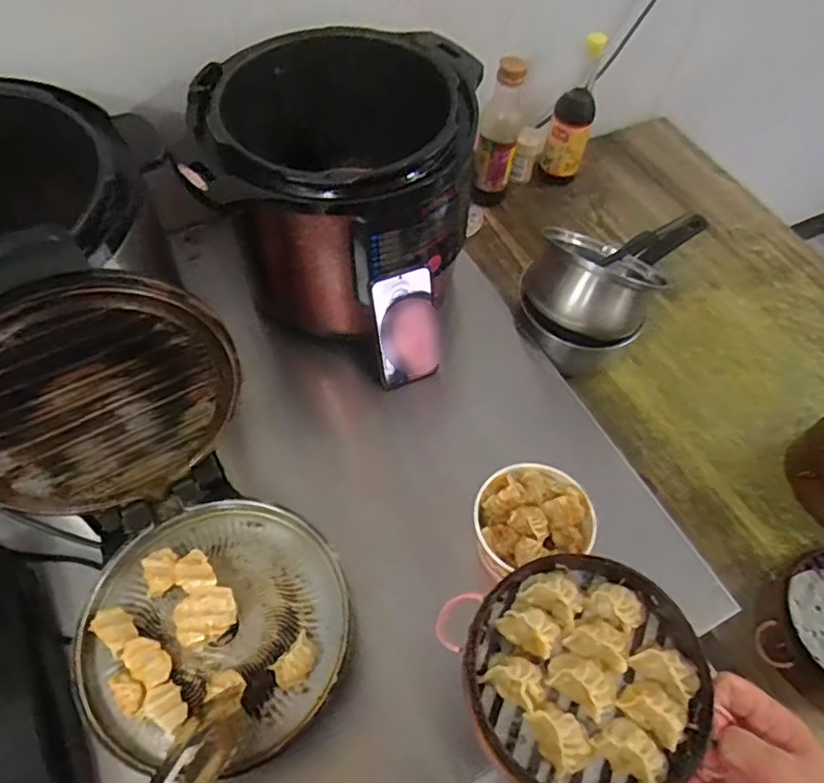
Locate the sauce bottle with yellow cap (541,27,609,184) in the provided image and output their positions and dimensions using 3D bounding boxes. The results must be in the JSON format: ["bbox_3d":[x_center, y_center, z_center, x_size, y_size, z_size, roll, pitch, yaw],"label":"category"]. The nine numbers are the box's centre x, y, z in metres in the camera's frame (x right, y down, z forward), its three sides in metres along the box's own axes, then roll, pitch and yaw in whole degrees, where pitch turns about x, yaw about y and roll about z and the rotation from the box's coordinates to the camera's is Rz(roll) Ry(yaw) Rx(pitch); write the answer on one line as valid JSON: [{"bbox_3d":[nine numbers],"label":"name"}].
[{"bbox_3d":[0.265,-0.449,1.017,0.068,0.244,0.052,16,58,7],"label":"sauce bottle with yellow cap"}]

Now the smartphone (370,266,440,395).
[{"bbox_3d":[-0.005,-0.070,0.744,0.076,0.171,0.015,-13,43,-7],"label":"smartphone"}]

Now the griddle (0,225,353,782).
[{"bbox_3d":[-0.215,0.101,0.510,0.232,0.273,0.366,-27,63,-19],"label":"griddle"}]

